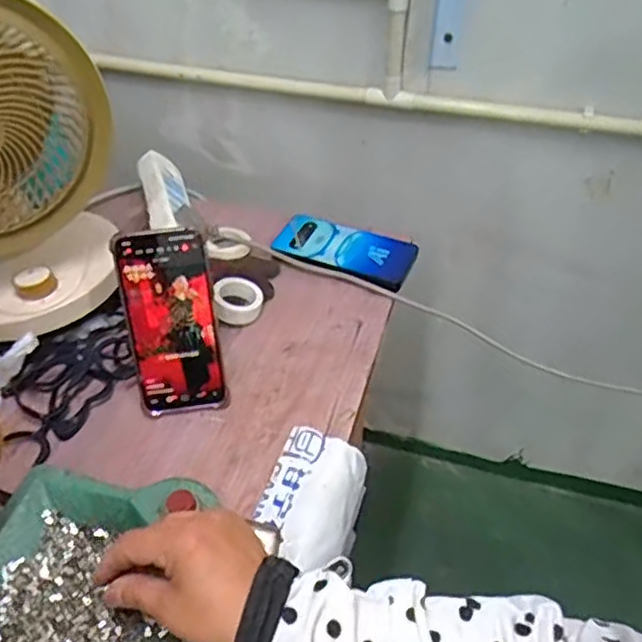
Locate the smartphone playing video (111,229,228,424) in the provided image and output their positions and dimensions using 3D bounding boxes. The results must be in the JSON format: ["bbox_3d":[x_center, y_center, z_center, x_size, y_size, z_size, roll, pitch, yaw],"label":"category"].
[{"bbox_3d":[-0.130,0.005,0.564,0.076,0.170,0.008,-8,21,-5],"label":"smartphone playing video"}]

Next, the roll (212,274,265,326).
[{"bbox_3d":[-0.087,-0.025,0.678,0.050,0.031,0.054,-9,46,-9],"label":"roll"}]

